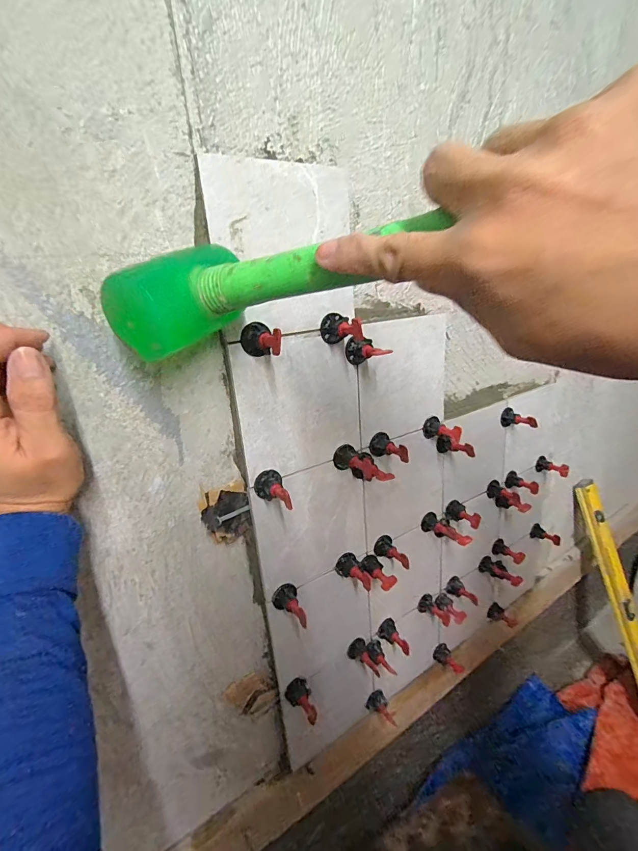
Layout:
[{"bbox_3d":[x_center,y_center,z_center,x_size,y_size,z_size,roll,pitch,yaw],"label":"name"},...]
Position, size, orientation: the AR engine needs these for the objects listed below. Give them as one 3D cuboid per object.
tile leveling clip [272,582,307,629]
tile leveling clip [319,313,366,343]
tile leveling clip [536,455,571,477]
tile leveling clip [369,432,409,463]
[{"bbox_3d":[-0.034,0.207,0.440,0.030,0.028,0.045,-10,20,-17],"label":"tile leveling clip"},{"bbox_3d":[0.022,-0.098,0.390,0.032,0.028,0.040,-10,20,-17],"label":"tile leveling clip"},{"bbox_3d":[0.429,0.076,0.709,0.026,0.028,0.051,-20,24,-38],"label":"tile leveling clip"},{"bbox_3d":[0.084,0.028,0.467,0.028,0.027,0.050,-12,20,-21],"label":"tile leveling clip"}]

